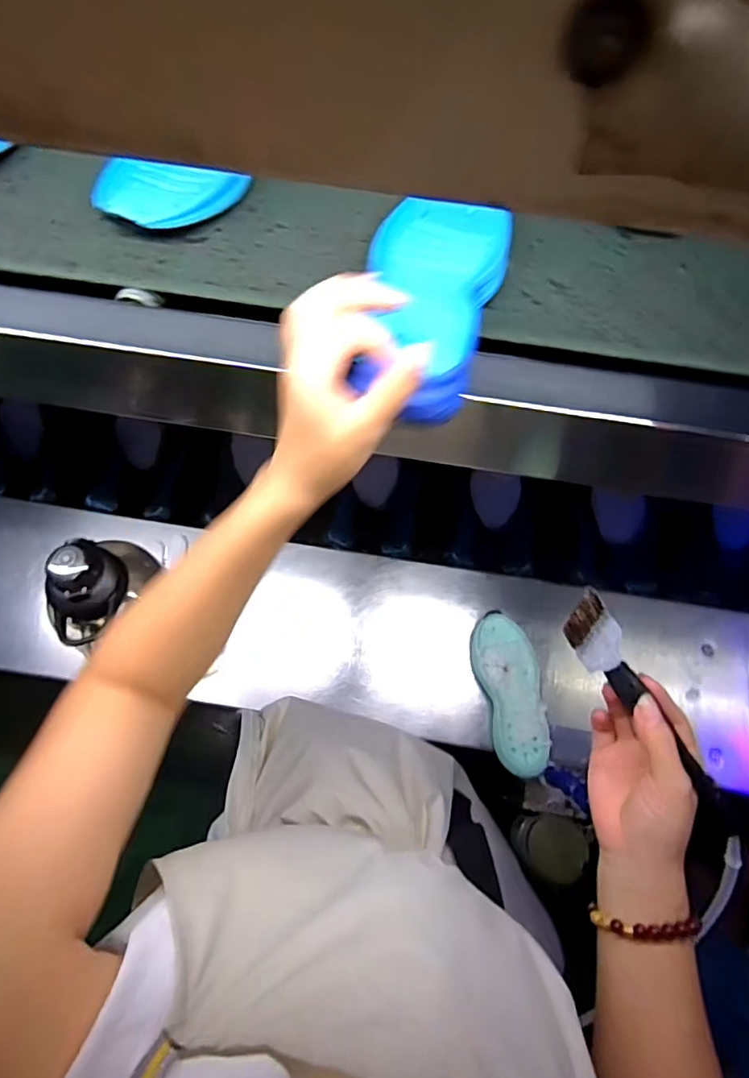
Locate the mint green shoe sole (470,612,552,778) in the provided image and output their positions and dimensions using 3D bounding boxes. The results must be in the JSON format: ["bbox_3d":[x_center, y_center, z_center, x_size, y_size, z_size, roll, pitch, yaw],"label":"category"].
[{"bbox_3d":[0.173,0.194,0.671,0.076,0.038,0.199,-5,72,-3],"label":"mint green shoe sole"}]

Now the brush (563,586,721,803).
[{"bbox_3d":[0.175,0.107,0.350,0.033,0.010,0.152,-34,82,16],"label":"brush"}]

